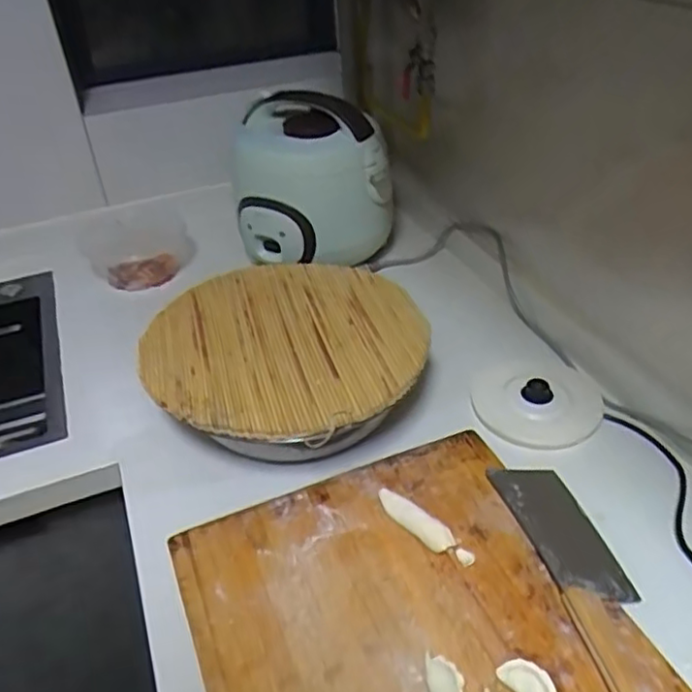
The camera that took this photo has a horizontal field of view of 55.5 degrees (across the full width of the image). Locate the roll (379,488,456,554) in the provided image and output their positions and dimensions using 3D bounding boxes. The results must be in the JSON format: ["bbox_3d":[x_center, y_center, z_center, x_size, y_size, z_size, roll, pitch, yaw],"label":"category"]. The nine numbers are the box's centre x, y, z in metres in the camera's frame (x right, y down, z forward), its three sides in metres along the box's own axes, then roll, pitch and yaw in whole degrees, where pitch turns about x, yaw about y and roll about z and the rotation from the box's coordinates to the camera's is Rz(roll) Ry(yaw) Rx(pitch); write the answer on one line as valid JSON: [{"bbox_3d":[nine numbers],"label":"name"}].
[{"bbox_3d":[0.064,0.170,0.647,0.091,0.022,0.024,29,49,35],"label":"roll"}]

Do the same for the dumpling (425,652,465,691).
[{"bbox_3d":[0.078,0.272,0.521,0.029,0.020,0.047,0,39,5],"label":"dumpling"}]

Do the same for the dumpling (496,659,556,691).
[{"bbox_3d":[0.146,0.270,0.518,0.031,0.020,0.051,-23,42,-22],"label":"dumpling"}]

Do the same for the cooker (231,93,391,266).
[{"bbox_3d":[-0.055,-0.251,1.038,0.241,0.232,0.213,-3,37,1],"label":"cooker"}]

